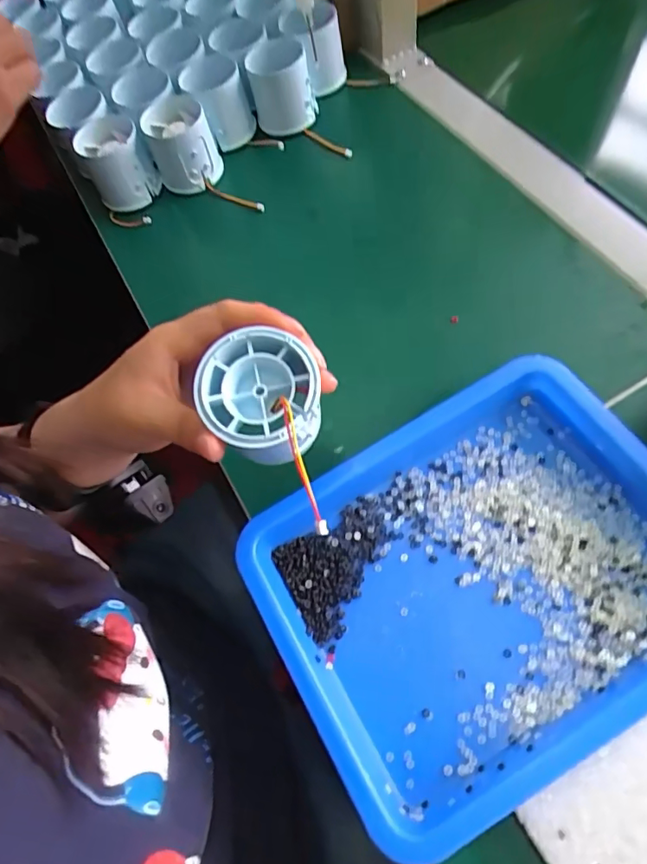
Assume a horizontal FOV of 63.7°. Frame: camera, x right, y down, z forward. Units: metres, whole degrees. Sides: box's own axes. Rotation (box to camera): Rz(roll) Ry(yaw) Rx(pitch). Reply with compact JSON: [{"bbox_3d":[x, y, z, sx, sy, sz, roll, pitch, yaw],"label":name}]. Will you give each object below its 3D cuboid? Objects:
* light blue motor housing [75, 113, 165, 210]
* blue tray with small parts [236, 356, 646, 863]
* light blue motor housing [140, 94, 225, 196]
[{"bbox_3d":[-0.173,-0.225,0.440,0.053,0.050,0.051,-33,65,-8],"label":"light blue motor housing"},{"bbox_3d":[0.080,0.075,0.272,0.213,0.049,0.175,-31,64,-7],"label":"blue tray with small parts"},{"bbox_3d":[-0.119,-0.241,0.441,0.055,0.050,0.055,-3,64,7],"label":"light blue motor housing"}]

